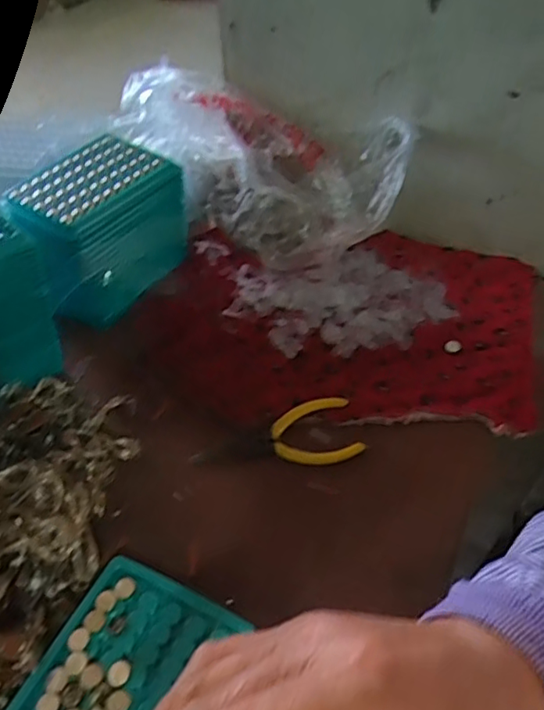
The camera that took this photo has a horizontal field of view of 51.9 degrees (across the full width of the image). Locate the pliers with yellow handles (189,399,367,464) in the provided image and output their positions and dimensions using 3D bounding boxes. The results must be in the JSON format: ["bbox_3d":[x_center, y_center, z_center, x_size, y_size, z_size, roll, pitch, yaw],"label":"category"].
[{"bbox_3d":[0.003,0.063,0.407,0.119,0.009,0.048,-10,48,-9],"label":"pliers with yellow handles"}]

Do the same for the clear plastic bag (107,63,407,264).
[{"bbox_3d":[-0.024,-0.184,0.554,0.294,0.114,0.112,22,51,19],"label":"clear plastic bag"}]

